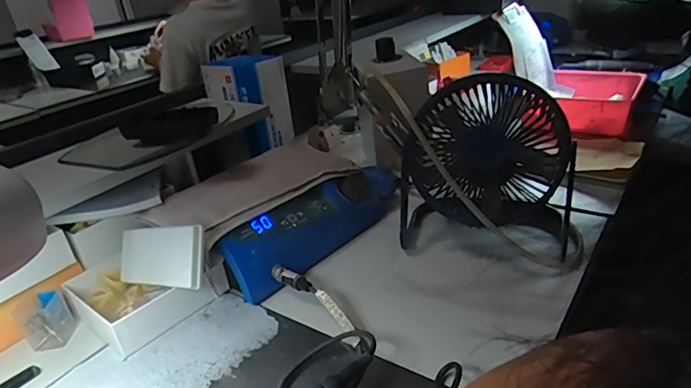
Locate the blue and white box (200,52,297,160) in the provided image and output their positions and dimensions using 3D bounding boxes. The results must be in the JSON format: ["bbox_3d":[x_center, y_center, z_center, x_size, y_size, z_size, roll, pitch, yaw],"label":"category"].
[{"bbox_3d":[-0.152,-0.150,0.772,0.101,0.142,0.083,14,35,36],"label":"blue and white box"}]

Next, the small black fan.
[{"bbox_3d":[0.158,-0.030,0.539,0.179,0.175,0.133,4,28,22],"label":"small black fan"}]

